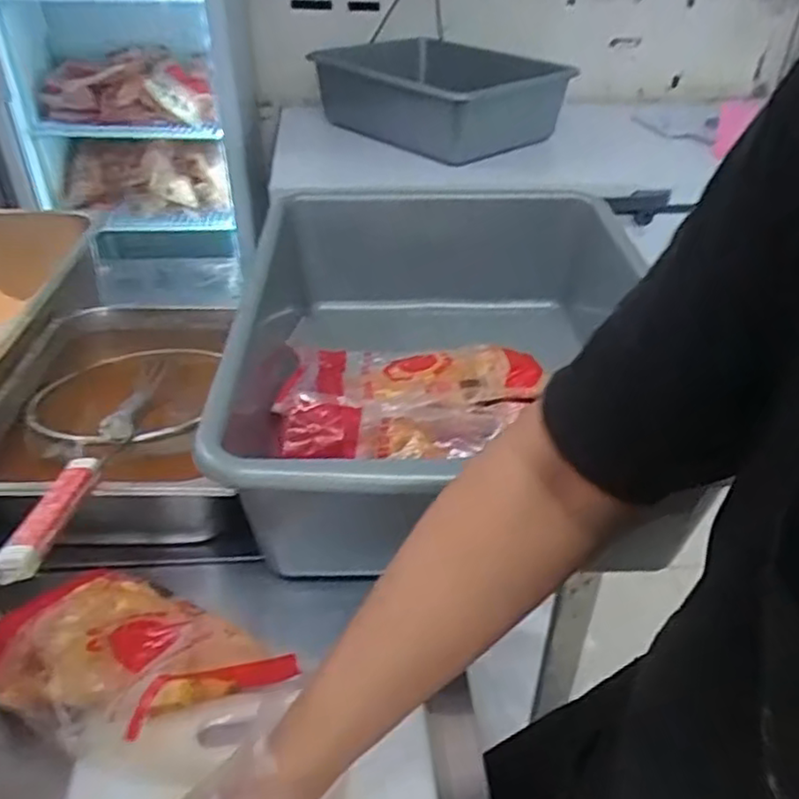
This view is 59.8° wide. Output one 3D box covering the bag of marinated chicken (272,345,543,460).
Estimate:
[{"bbox_3d":[0.012,-0.005,0.702,0.256,0.047,0.187,2,36,1],"label":"bag of marinated chicken"}]

